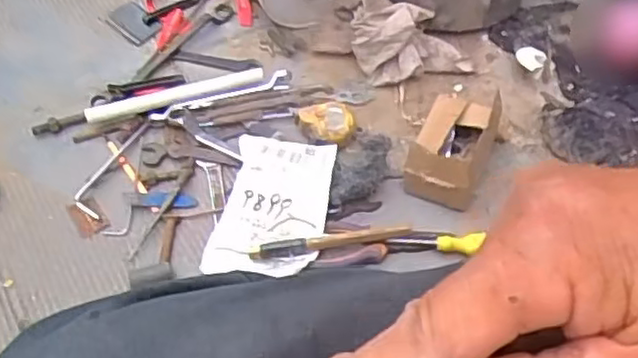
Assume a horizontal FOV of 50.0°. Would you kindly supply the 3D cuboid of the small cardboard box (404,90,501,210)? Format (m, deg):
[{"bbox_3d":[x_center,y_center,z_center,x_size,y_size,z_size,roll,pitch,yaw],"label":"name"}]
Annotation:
[{"bbox_3d":[0.166,-0.044,0.838,0.083,0.075,0.144,21,54,12],"label":"small cardboard box"}]

